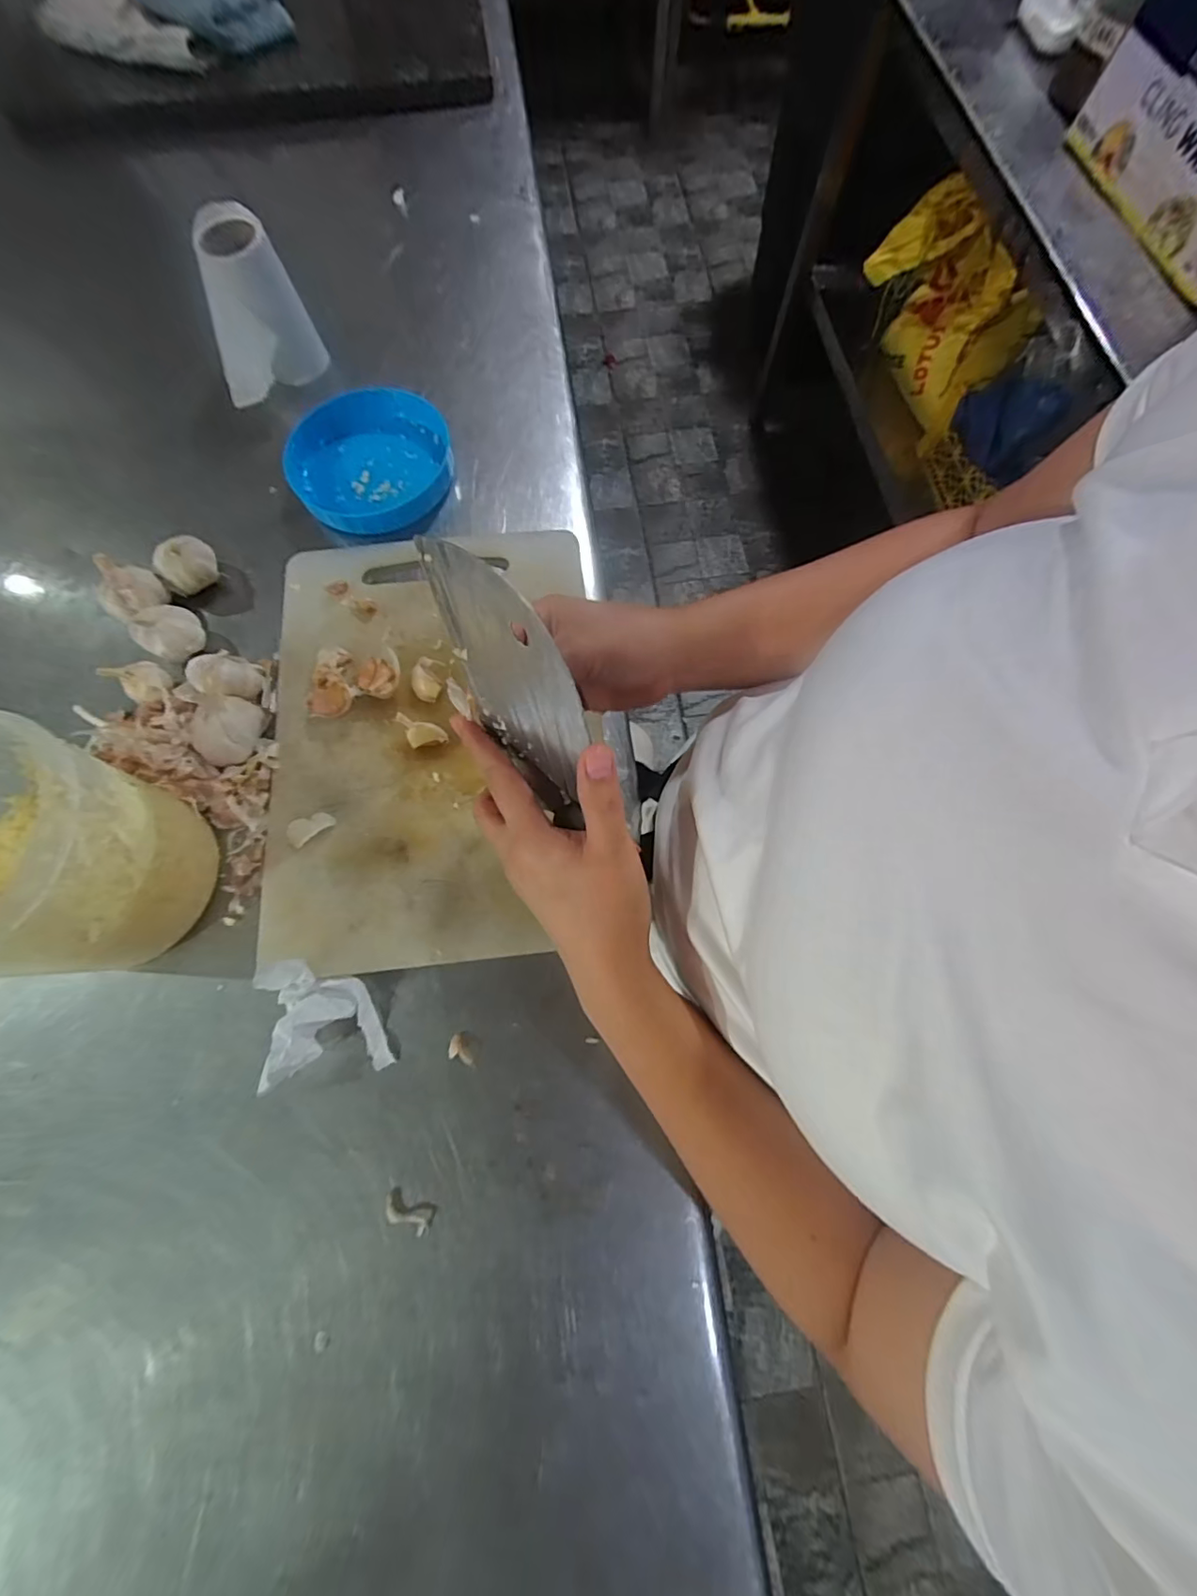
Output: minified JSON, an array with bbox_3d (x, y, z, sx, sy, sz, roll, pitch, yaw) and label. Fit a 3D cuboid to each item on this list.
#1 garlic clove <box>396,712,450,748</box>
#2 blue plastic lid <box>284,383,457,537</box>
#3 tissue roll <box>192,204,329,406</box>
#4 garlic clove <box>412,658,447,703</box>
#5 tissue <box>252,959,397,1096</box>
[{"bbox_3d":[-0.131,-0.046,0.399,0.041,0.012,0.020,18,73,6],"label":"garlic clove"},{"bbox_3d":[-0.202,-0.301,0.488,0.137,0.028,0.145,-11,72,-3],"label":"blue plastic lid"},{"bbox_3d":[-0.314,-0.431,0.499,0.096,0.128,0.076,-29,74,-8],"label":"tissue roll"},{"bbox_3d":[-0.130,-0.092,0.413,0.025,0.014,0.034,4,72,2],"label":"garlic clove"},{"bbox_3d":[-0.175,0.137,0.344,0.065,0.034,0.077,-14,73,-4],"label":"tissue"}]

